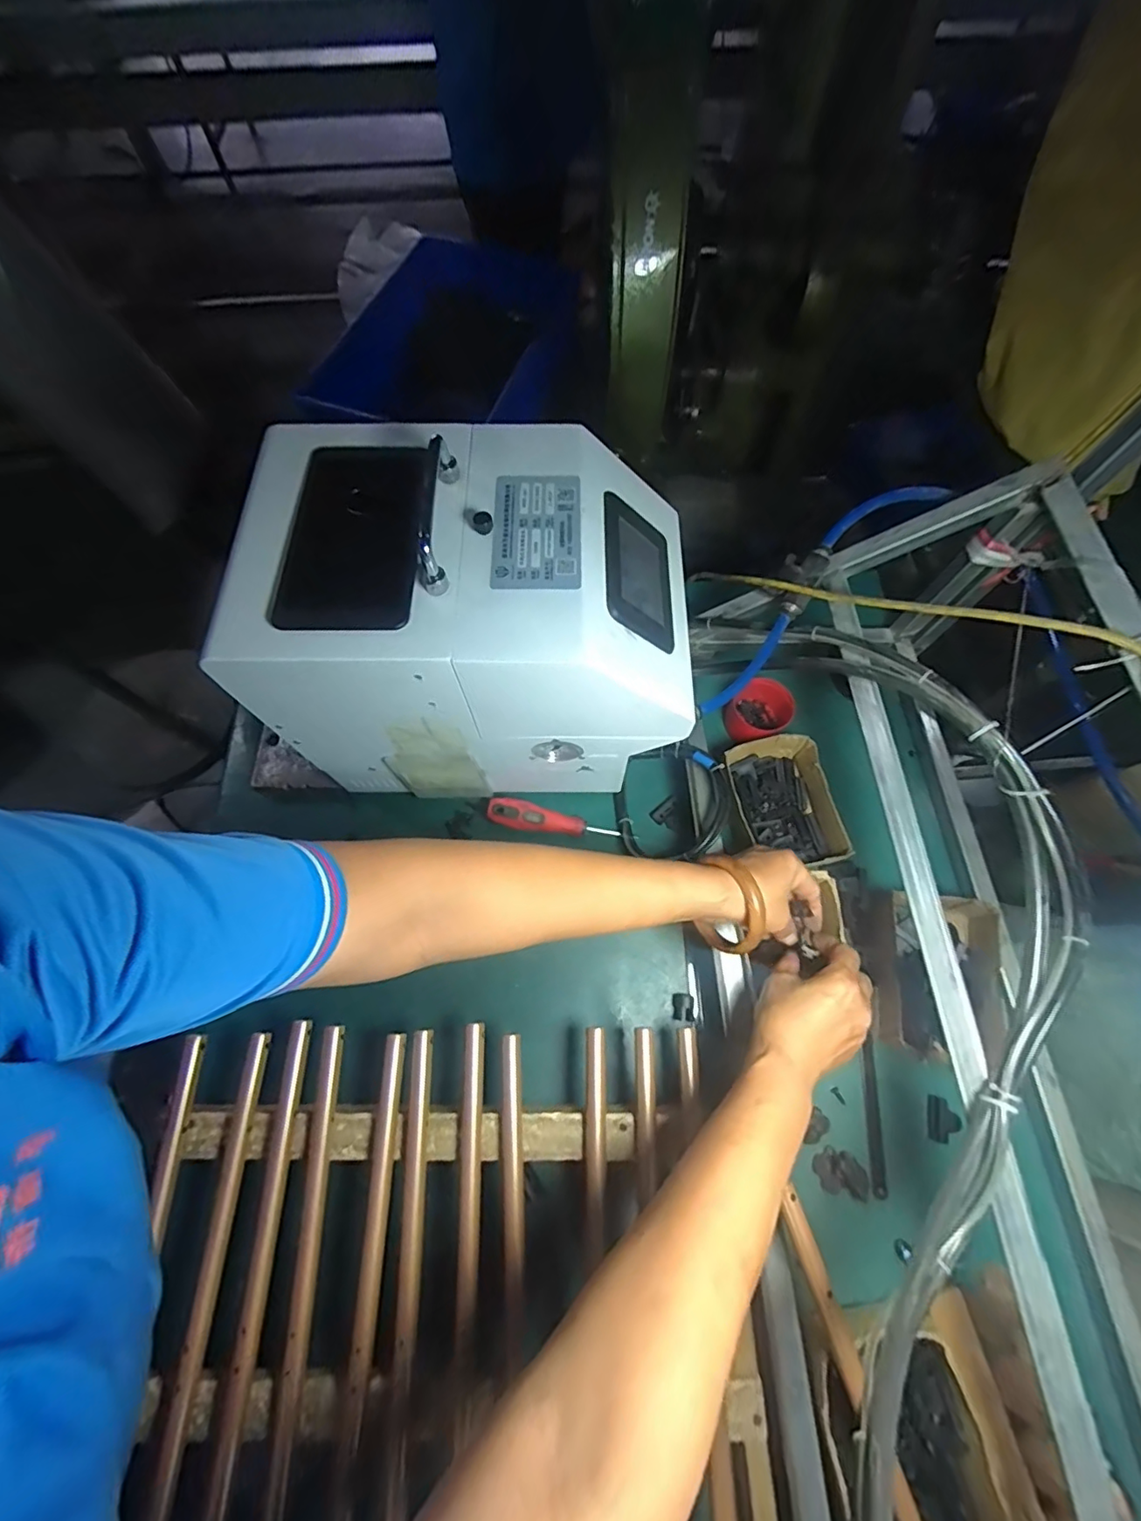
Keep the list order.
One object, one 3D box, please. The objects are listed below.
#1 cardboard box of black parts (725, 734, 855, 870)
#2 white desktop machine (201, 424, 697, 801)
[{"bbox_3d":[0.215,0.049,0.576,0.109,0.045,0.145,-15,69,-5],"label":"cardboard box of black parts"},{"bbox_3d":[-0.074,-0.113,0.506,0.341,0.259,0.216,0,68,0],"label":"white desktop machine"}]

